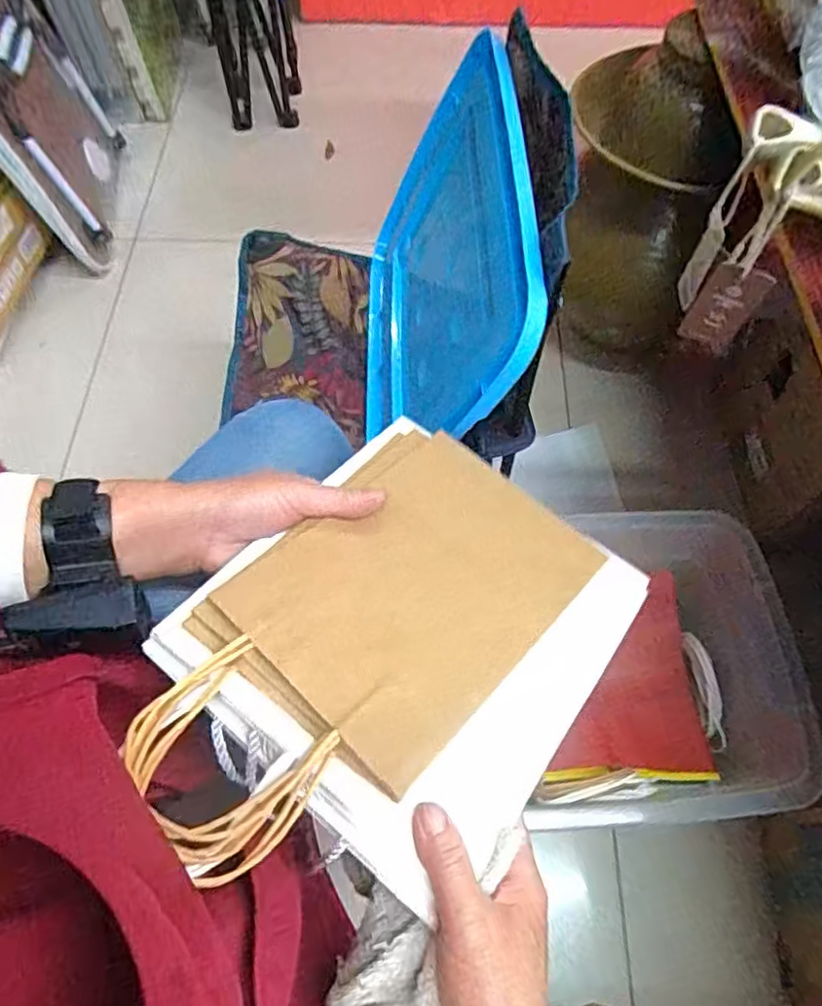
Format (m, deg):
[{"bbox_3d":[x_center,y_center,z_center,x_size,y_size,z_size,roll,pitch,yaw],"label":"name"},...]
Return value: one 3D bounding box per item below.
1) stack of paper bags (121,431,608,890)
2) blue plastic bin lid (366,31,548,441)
[{"bbox_3d":[-0.024,0.066,0.372,0.156,0.015,0.282,40,54,18],"label":"stack of paper bags"},{"bbox_3d":[0.024,-0.220,0.663,0.028,0.328,0.381,9,62,-22],"label":"blue plastic bin lid"}]

